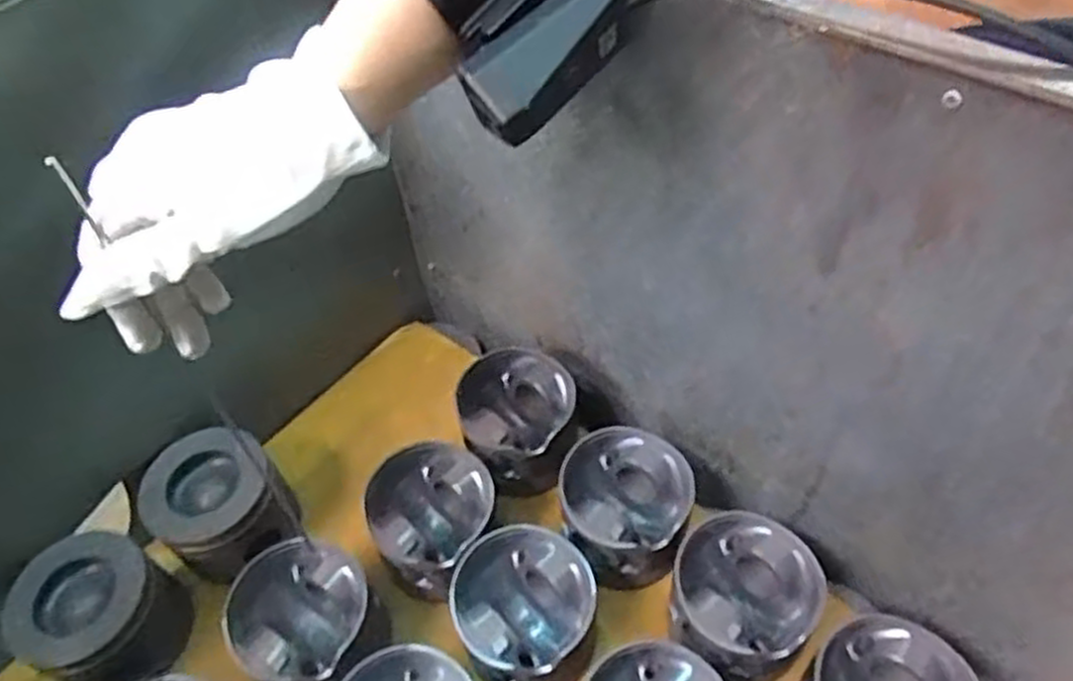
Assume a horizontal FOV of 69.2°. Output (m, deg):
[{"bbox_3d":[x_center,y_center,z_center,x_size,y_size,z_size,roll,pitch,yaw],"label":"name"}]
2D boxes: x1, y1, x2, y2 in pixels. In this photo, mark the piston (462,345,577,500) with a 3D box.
[{"bbox_3d":[-0.013,0.067,0.597,0.085,0.070,0.104,-7,52,-1],"label":"piston"}]

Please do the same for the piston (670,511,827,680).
[{"bbox_3d":[0.128,0.167,0.497,0.087,0.059,0.094,-2,52,3],"label":"piston"}]

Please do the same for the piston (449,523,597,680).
[{"bbox_3d":[-0.006,0.180,0.510,0.086,0.074,0.089,-2,52,3],"label":"piston"}]

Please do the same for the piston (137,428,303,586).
[{"bbox_3d":[-0.229,0.122,0.569,0.087,0.091,0.086,-30,55,-18],"label":"piston"}]

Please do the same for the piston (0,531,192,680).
[{"bbox_3d":[-0.291,0.182,0.520,0.087,0.067,0.085,-2,52,3],"label":"piston"}]

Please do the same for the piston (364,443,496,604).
[{"bbox_3d":[-0.069,0.132,0.553,0.088,0.070,0.096,-2,52,3],"label":"piston"}]

